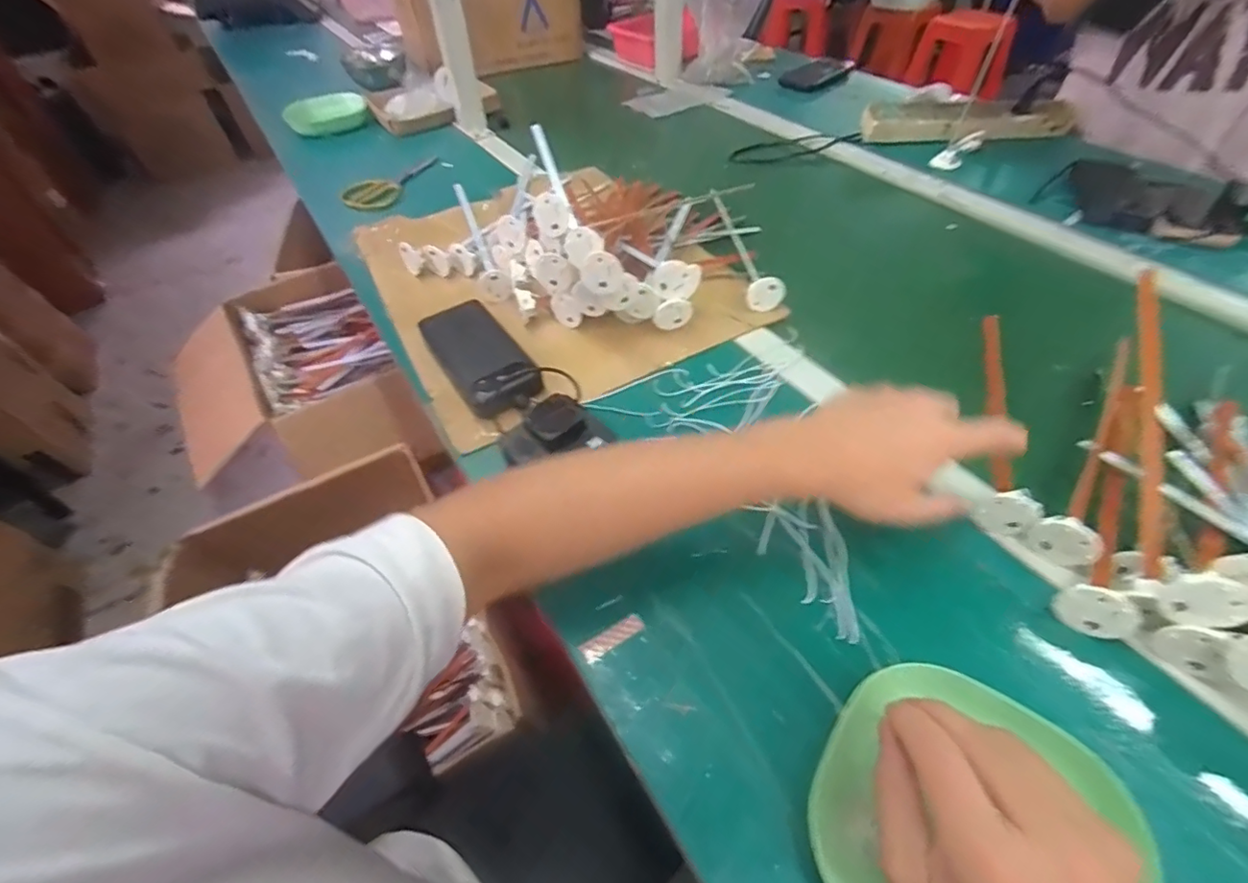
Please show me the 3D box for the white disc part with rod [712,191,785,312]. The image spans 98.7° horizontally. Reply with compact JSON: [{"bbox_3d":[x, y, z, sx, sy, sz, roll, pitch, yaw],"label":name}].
[{"bbox_3d":[0.145,-0.241,0.649,0.038,0.040,0.244,-3,48,-1],"label":"white disc part with rod"}]

